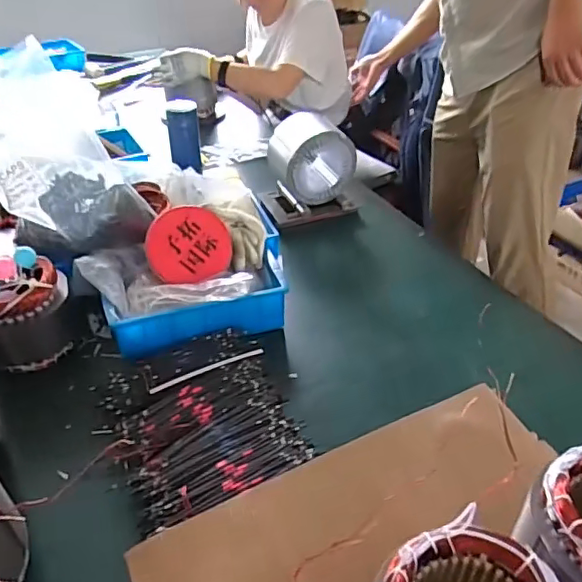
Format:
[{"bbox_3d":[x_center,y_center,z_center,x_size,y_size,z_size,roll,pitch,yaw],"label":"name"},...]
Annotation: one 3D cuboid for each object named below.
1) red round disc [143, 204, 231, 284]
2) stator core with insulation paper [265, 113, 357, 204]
[{"bbox_3d":[-0.160,-0.072,0.879,0.129,0.010,0.123,2,80,-11],"label":"red round disc"},{"bbox_3d":[0.033,-0.281,1.168,0.145,0.129,0.149,-19,41,-24],"label":"stator core with insulation paper"}]

